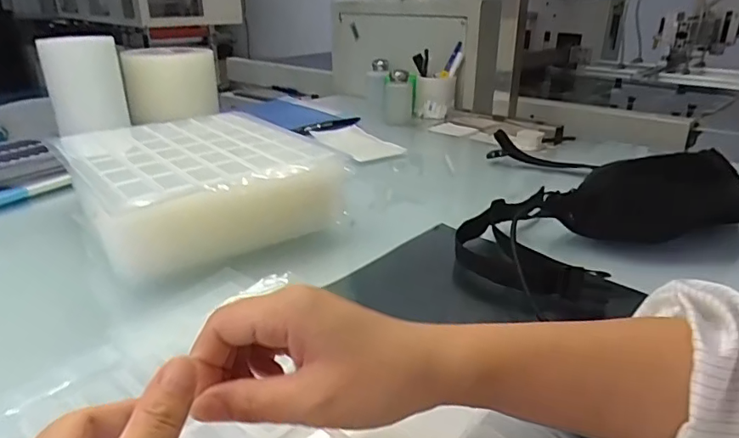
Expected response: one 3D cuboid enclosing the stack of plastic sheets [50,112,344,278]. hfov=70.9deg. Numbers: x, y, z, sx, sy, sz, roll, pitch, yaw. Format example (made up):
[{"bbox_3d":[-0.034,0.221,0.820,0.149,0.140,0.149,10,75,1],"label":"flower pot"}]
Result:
[{"bbox_3d":[-0.195,-0.046,0.599,0.244,0.102,0.279,-15,28,-31],"label":"stack of plastic sheets"}]

